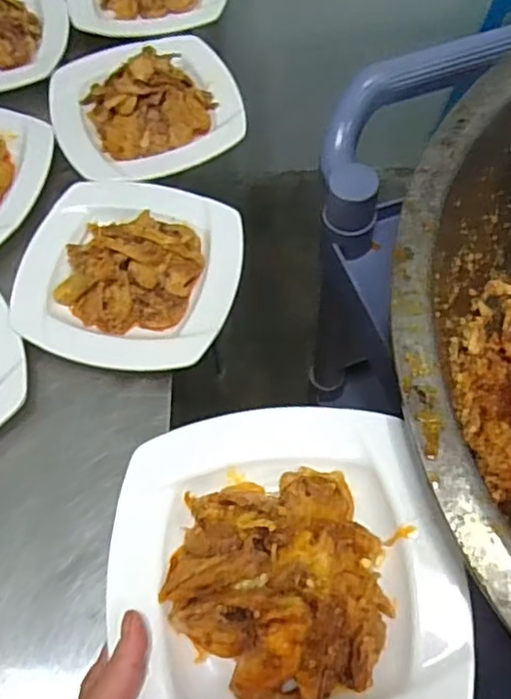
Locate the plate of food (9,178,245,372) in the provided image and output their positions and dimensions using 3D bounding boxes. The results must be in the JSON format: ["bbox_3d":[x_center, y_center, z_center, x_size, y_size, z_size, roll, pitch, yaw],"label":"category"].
[{"bbox_3d":[-0.118,-0.083,0.603,0.201,0.059,0.201,0,68,-1],"label":"plate of food"}]

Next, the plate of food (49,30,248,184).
[{"bbox_3d":[-0.125,-0.278,0.694,0.198,0.064,0.186,-27,68,-8],"label":"plate of food"}]

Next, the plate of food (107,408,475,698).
[{"bbox_3d":[0.017,0.131,0.368,0.195,0.049,0.200,-1,67,3],"label":"plate of food"}]

